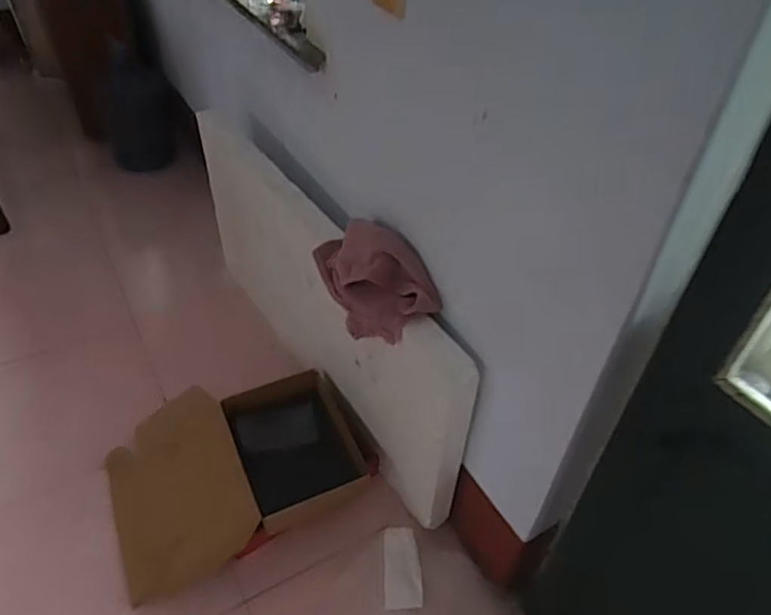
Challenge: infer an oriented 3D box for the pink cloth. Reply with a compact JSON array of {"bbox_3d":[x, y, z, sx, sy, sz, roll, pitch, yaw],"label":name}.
[{"bbox_3d":[-0.024,-0.046,1.249,0.135,0.189,0.298,-25,49,-26],"label":"pink cloth"}]

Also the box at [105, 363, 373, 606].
[{"bbox_3d":[-0.341,0.393,1.527,0.675,0.162,0.422,-18,47,-20],"label":"box"}]

